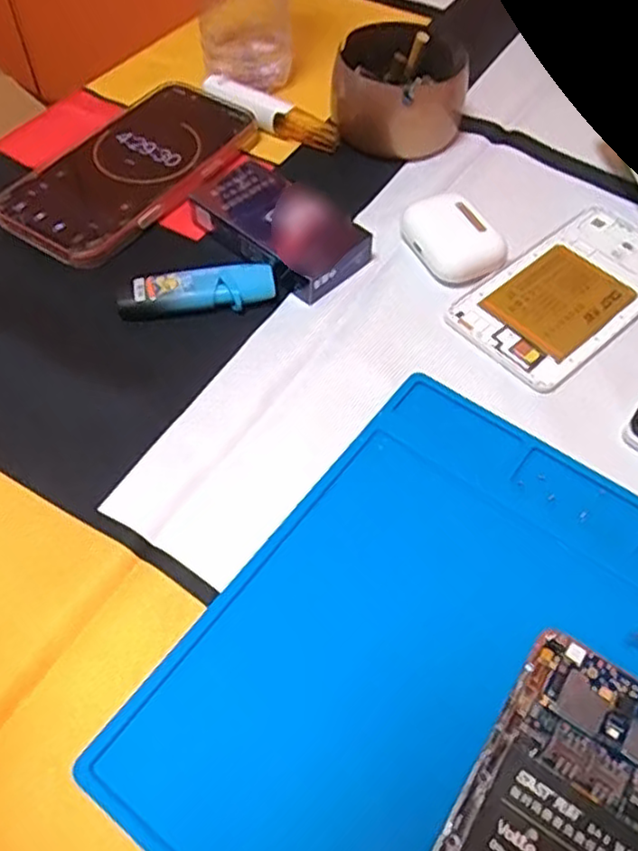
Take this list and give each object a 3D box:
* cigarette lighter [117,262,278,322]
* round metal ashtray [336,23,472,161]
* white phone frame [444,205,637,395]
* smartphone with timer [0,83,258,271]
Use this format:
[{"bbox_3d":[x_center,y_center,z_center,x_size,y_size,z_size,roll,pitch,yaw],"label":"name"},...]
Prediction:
[{"bbox_3d":[-0.064,-0.071,0.360,0.080,0.016,0.023,-7,56,-7],"label":"cigarette lighter"},{"bbox_3d":[0.052,-0.219,0.442,0.081,0.047,0.083,1,56,-2],"label":"round metal ashtray"},{"bbox_3d":[0.142,-0.076,0.374,0.143,0.005,0.071,-36,64,-23],"label":"white phone frame"},{"bbox_3d":[-0.112,-0.158,0.415,0.083,0.014,0.165,28,59,16],"label":"smartphone with timer"}]

